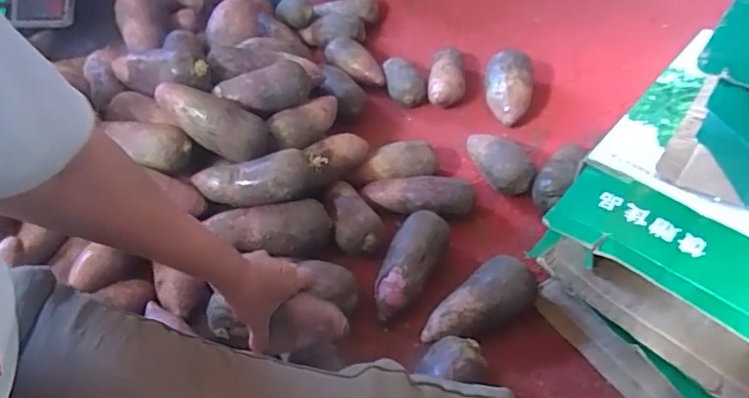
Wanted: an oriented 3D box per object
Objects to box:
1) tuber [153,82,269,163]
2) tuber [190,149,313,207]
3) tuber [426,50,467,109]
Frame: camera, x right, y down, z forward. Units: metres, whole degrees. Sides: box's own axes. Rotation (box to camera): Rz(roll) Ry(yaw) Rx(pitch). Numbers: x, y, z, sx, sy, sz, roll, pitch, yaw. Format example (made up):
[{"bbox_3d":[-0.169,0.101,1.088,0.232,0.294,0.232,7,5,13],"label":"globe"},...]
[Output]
[{"bbox_3d":[-0.231,-0.117,0.812,0.171,0.058,0.071,29,53,-10],"label":"tuber"},{"bbox_3d":[-0.171,-0.023,0.798,0.158,0.054,0.059,-9,50,-2],"label":"tuber"},{"bbox_3d":[0.138,-0.226,1.078,0.068,0.062,0.122,5,51,9],"label":"tuber"}]

